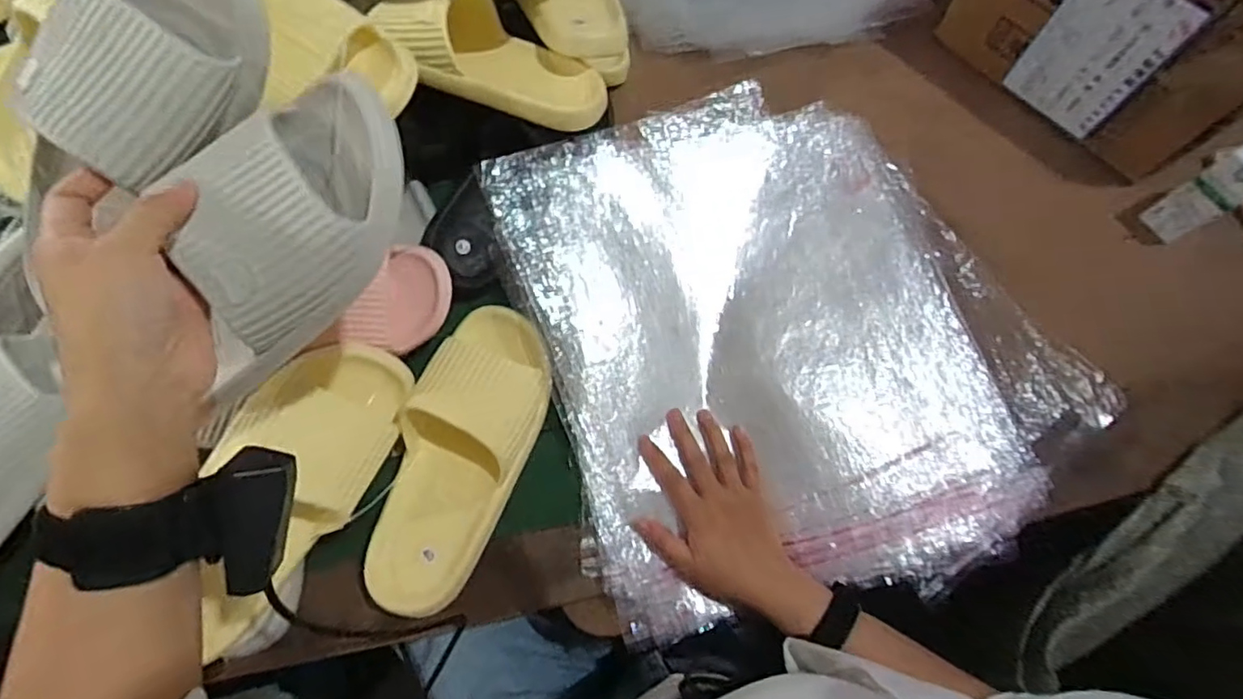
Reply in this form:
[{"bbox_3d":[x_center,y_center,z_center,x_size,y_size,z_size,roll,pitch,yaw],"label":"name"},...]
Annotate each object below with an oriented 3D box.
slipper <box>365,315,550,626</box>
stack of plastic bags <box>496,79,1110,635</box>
[{"bbox_3d":[-0.136,0.085,0.512,0.110,0.058,0.266,17,69,4],"label":"slipper"},{"bbox_3d":[0.156,-0.018,0.531,0.451,0.069,0.440,-21,81,-8],"label":"stack of plastic bags"}]

